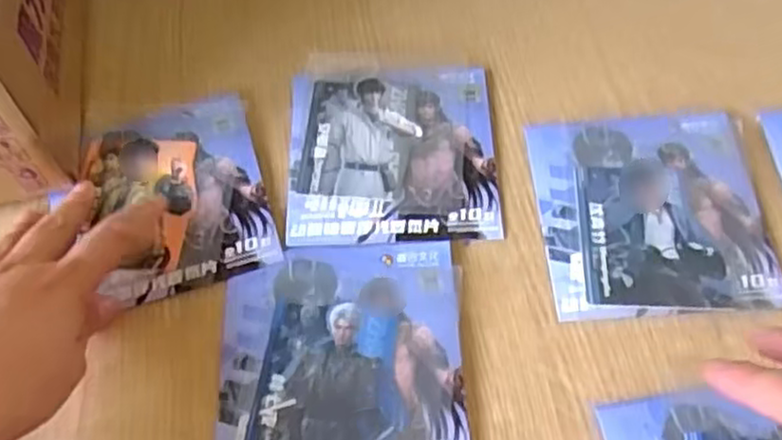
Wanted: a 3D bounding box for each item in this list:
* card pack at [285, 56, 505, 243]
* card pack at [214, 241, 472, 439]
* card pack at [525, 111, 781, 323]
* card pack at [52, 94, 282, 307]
[{"bbox_3d":[0.001,-0.053,0.469,0.128,0.008,0.150,-2,58,1],"label":"card pack"},{"bbox_3d":[-0.026,0.073,0.391,0.130,0.008,0.135,-3,58,0],"label":"card pack"},{"bbox_3d":[0.155,-0.008,0.437,0.131,0.009,0.134,-3,58,0],"label":"card pack"},{"bbox_3d":[-0.131,-0.018,0.452,0.104,0.007,0.136,-15,58,-7],"label":"card pack"}]

